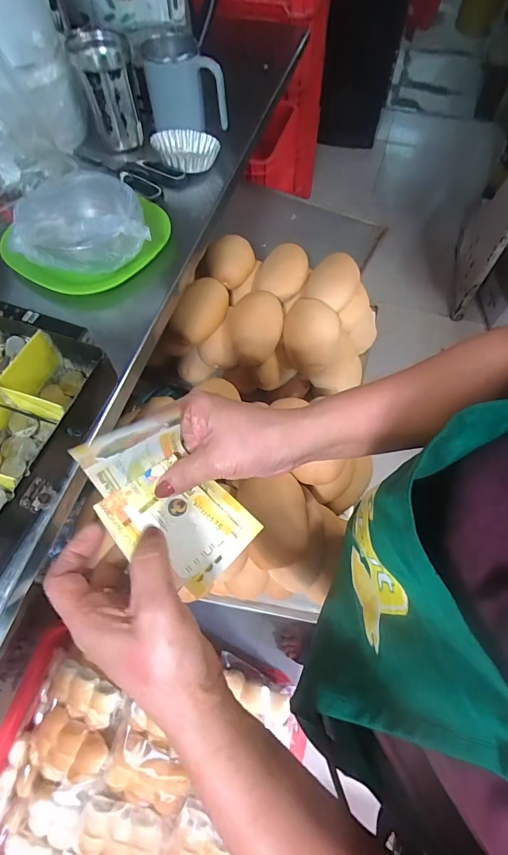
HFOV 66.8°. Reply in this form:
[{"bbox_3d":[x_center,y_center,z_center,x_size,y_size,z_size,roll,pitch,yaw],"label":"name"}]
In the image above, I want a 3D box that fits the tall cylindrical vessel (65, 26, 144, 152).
[{"bbox_3d":[-0.209,-0.481,0.560,0.073,0.121,0.076,-13,64,-7],"label":"tall cylindrical vessel"}]

